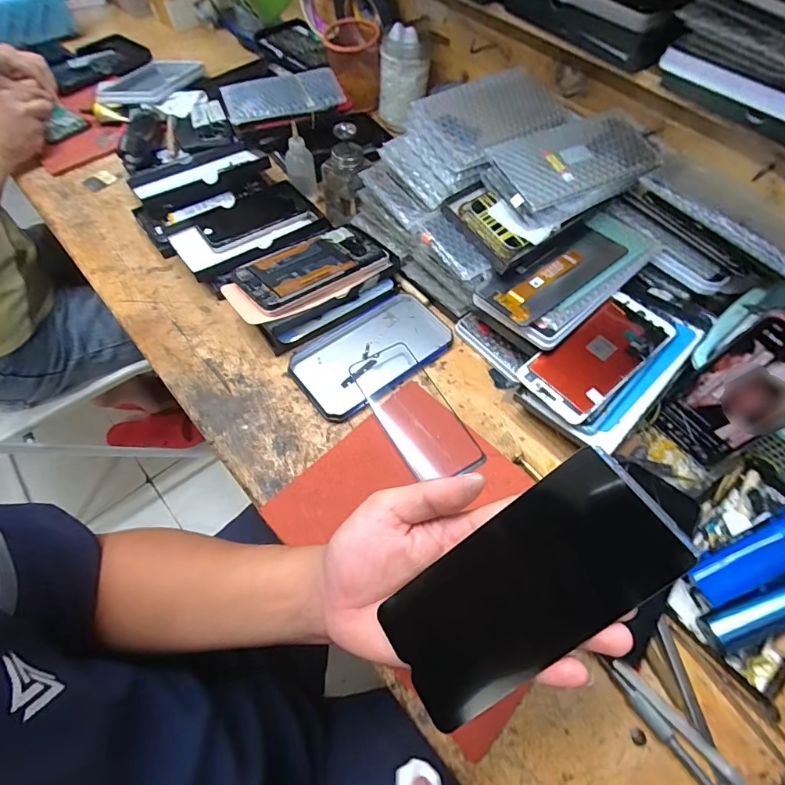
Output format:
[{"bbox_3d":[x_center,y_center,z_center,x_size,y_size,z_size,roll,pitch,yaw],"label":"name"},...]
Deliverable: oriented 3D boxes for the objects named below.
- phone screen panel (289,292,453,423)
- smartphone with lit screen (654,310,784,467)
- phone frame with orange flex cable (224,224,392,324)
[{"bbox_3d":[-0.022,-0.047,0.502,0.179,0.012,0.101,-34,66,-19],"label":"phone screen panel"},{"bbox_3d":[0.307,0.004,0.392,0.011,0.150,0.072,-23,63,-32],"label":"smartphone with lit screen"},{"bbox_3d":[-0.096,-0.139,0.509,0.186,0.017,0.089,-31,69,-25],"label":"phone frame with orange flex cable"}]

